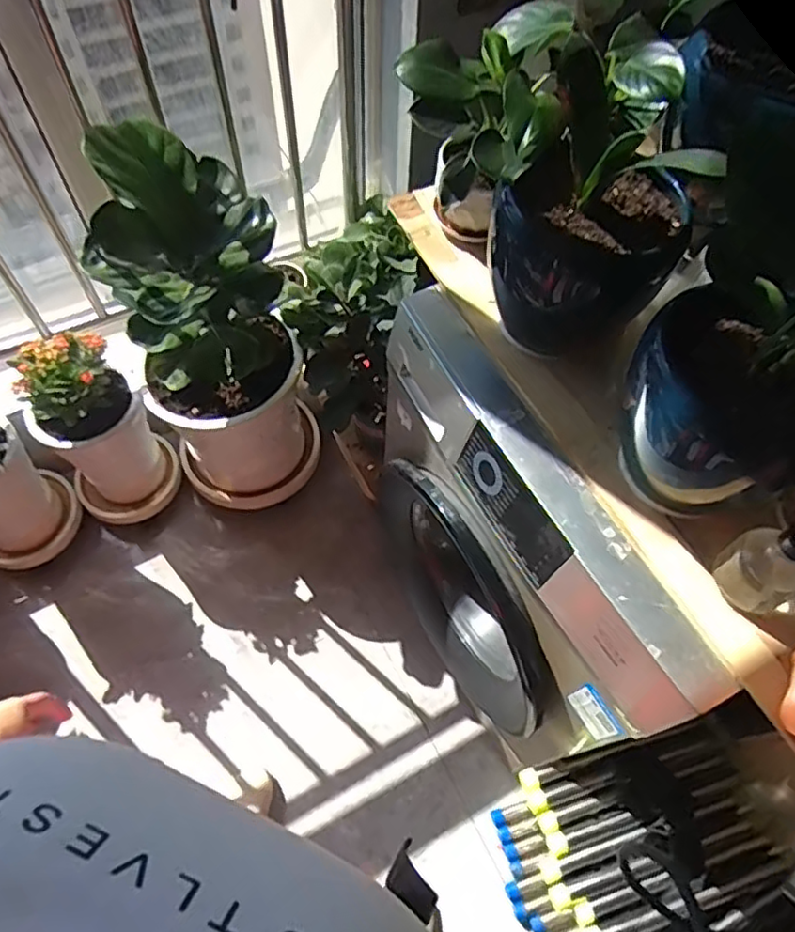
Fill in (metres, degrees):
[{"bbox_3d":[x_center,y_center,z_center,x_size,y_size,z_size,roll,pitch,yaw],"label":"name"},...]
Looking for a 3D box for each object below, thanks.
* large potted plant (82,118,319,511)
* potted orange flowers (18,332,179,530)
[{"bbox_3d":[-0.374,-0.240,1.316,0.337,0.772,0.343,-22,63,-14],"label":"large potted plant"},{"bbox_3d":[-0.676,-0.093,1.400,0.231,0.476,0.244,-39,68,-21],"label":"potted orange flowers"}]

